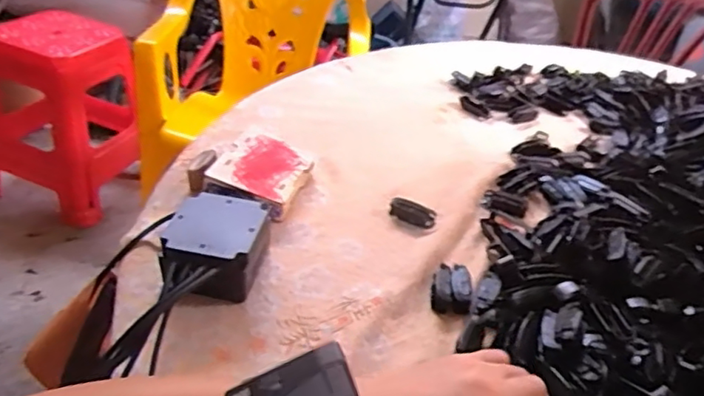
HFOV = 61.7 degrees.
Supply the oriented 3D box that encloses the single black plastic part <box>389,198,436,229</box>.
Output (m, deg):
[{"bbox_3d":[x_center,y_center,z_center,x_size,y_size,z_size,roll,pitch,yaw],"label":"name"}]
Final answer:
[{"bbox_3d":[0.063,0.015,0.613,0.048,0.014,0.021,16,37,13],"label":"single black plastic part"}]

